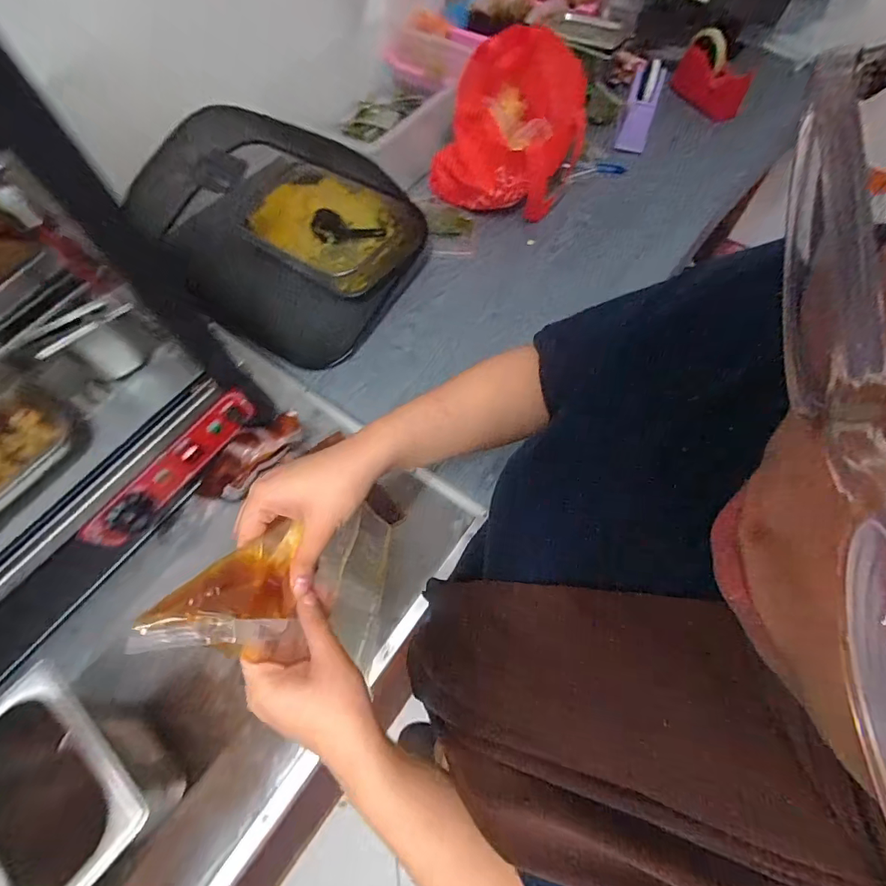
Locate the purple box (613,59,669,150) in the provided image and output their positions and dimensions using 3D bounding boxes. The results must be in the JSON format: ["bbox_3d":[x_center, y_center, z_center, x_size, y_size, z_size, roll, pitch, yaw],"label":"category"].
[{"bbox_3d":[0.399,-0.676,0.919,0.067,0.151,0.023,9,26,-12],"label":"purple box"}]

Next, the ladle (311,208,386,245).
[{"bbox_3d":[-0.174,-0.387,0.824,0.132,0.036,0.044,11,64,8],"label":"ladle"}]

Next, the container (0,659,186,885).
[{"bbox_3d":[-0.341,0.319,0.427,0.178,0.119,0.123,36,70,19],"label":"container"}]

